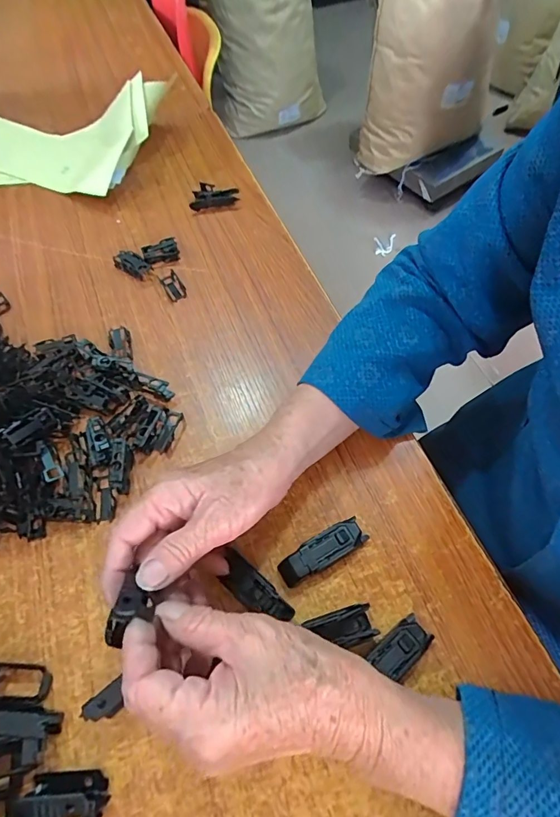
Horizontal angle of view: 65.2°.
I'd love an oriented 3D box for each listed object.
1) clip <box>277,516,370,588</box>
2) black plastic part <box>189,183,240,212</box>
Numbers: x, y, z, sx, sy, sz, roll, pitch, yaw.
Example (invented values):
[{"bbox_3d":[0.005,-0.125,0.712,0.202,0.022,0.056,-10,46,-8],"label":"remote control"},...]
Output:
[{"bbox_3d":[0.031,0.104,0.320,0.067,0.014,0.022,-28,61,-12],"label":"clip"},{"bbox_3d":[-0.082,-0.268,0.549,0.058,0.010,0.045,-4,59,1],"label":"black plastic part"}]

